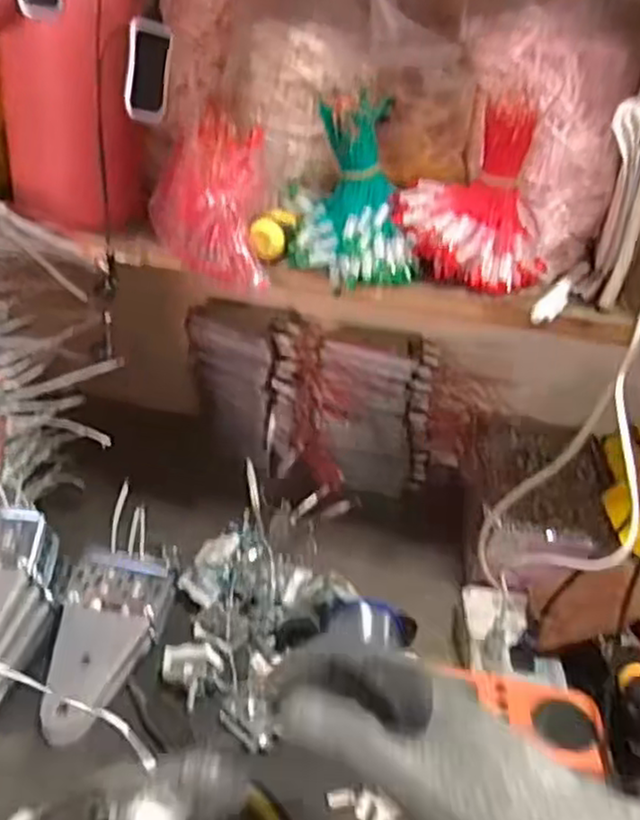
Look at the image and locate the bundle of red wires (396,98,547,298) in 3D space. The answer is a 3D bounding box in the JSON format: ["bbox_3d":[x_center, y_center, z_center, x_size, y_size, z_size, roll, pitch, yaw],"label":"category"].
[{"bbox_3d":[0.110,-0.150,0.480,0.100,0.113,0.075,17,31,16],"label":"bundle of red wires"}]

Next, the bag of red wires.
[{"bbox_3d":[-0.074,-0.152,0.497,0.072,0.097,0.092,-1,31,-14],"label":"bag of red wires"}]

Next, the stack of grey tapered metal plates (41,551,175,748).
[{"bbox_3d":[-0.167,0.178,0.539,0.078,0.036,0.153,9,43,3],"label":"stack of grey tapered metal plates"}]

